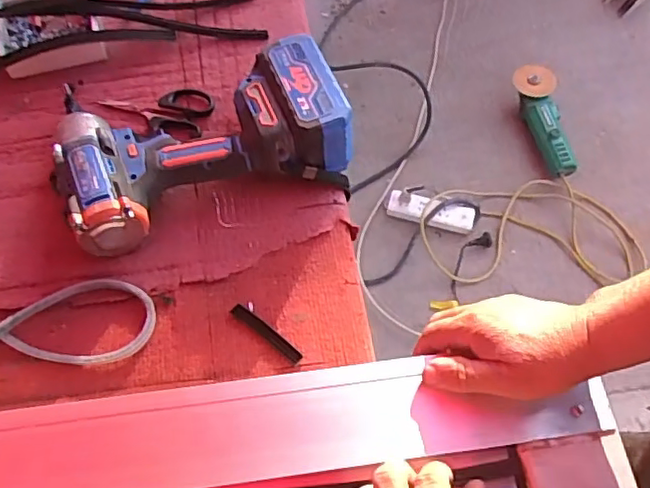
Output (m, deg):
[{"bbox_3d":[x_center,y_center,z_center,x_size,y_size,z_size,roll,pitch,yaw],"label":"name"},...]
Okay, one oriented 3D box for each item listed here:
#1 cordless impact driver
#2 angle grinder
[{"bbox_3d":[-0.115,-0.106,0.540,0.246,0.082,0.170,-18,64,-12],"label":"cordless impact driver"},{"bbox_3d":[0.512,-0.289,1.430,0.105,0.085,0.296,-2,59,-2],"label":"angle grinder"}]

